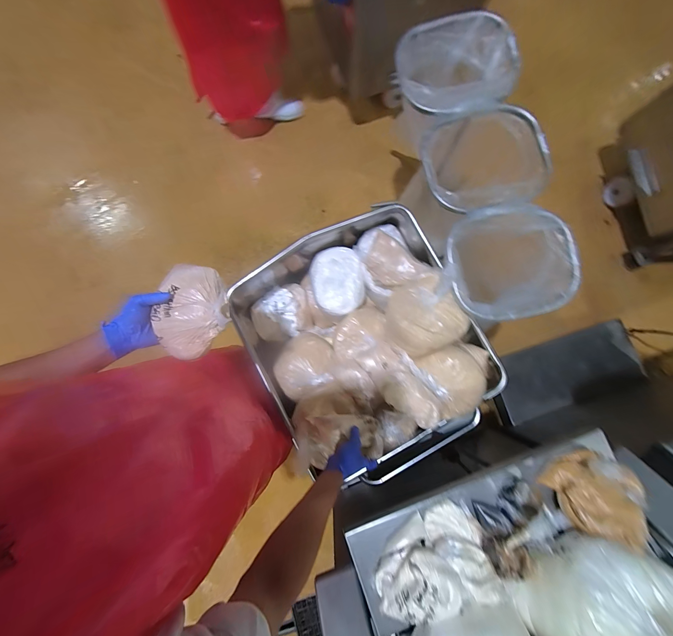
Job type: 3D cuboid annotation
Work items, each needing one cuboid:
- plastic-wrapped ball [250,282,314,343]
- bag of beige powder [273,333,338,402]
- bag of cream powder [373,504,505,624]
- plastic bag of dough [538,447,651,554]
[{"bbox_3d":[-0.213,-0.018,1.093,0.219,0.127,0.187,-20,80,-3],"label":"plastic-wrapped ball"},{"bbox_3d":[-0.098,0.174,0.960,0.206,0.090,0.224,-36,63,-19],"label":"bag of beige powder"},{"bbox_3d":[0.176,0.455,0.528,0.222,0.085,0.128,-19,80,-3],"label":"bag of cream powder"},{"bbox_3d":[0.511,0.343,0.549,0.163,0.085,0.143,21,80,4],"label":"plastic bag of dough"}]

